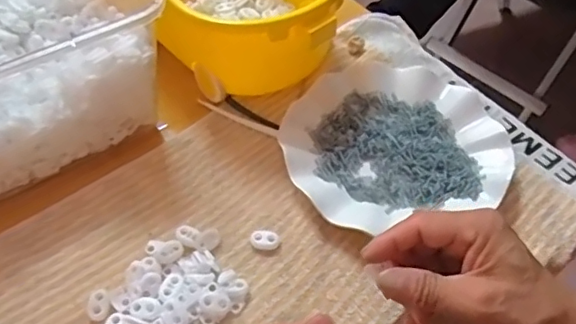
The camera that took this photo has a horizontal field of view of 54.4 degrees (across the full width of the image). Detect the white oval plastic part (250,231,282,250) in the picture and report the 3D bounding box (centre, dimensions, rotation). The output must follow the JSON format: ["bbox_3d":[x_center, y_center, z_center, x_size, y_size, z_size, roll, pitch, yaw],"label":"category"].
[{"bbox_3d":[-0.017,0.060,0.432,0.023,0.004,0.015,0,52,-2],"label":"white oval plastic part"}]

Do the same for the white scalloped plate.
[{"bbox_3d":[0.087,-0.020,0.483,0.181,0.020,0.162,-14,54,-12],"label":"white scalloped plate"}]

